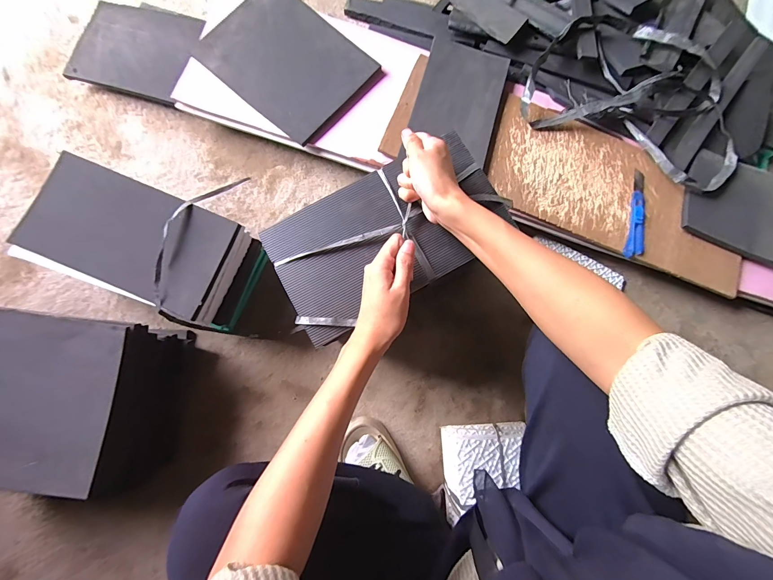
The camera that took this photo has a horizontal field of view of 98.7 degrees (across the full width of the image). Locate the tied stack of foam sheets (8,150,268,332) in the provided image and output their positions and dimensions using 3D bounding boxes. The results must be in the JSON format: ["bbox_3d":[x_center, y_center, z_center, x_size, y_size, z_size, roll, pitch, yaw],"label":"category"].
[{"bbox_3d":[-0.369,-0.061,0.542,0.286,0.166,0.171,24,81,1],"label":"tied stack of foam sheets"}]

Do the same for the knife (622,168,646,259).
[{"bbox_3d":[0.460,-0.145,0.608,0.031,0.014,0.177,13,81,-1],"label":"knife"}]

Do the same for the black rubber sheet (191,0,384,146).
[{"bbox_3d":[-0.184,-0.427,0.617,0.282,0.017,0.208,41,86,4],"label":"black rubber sheet"}]

